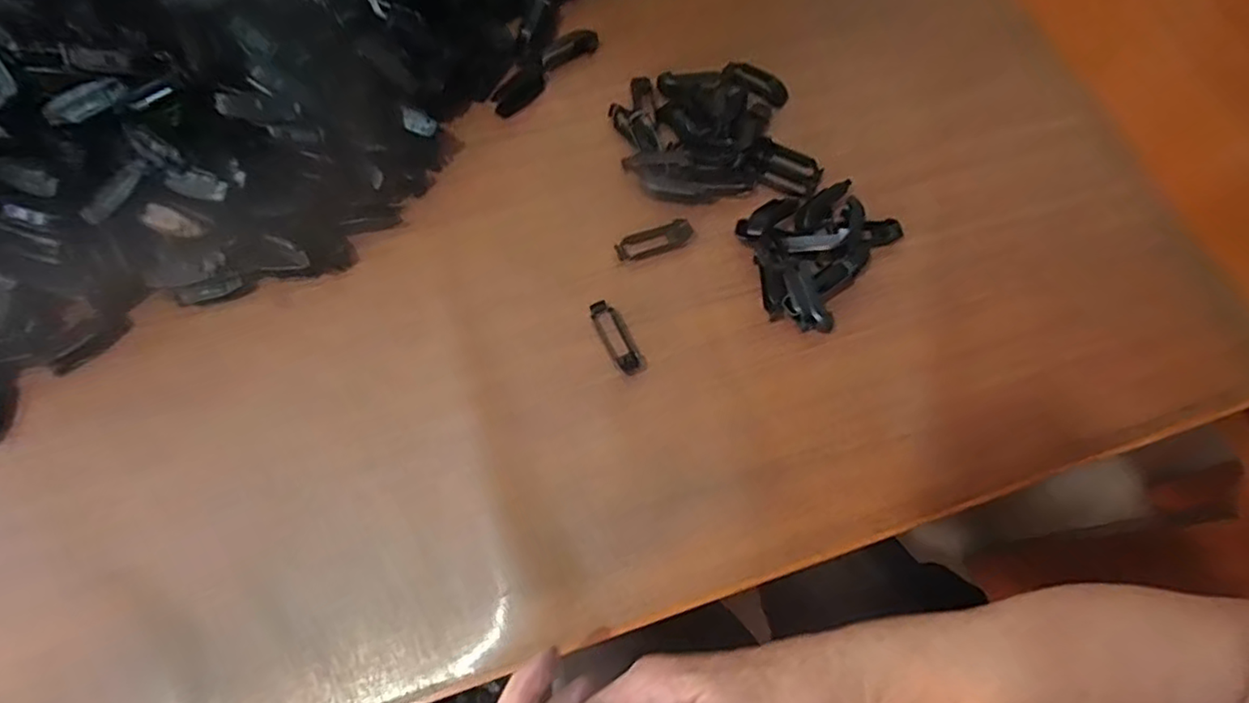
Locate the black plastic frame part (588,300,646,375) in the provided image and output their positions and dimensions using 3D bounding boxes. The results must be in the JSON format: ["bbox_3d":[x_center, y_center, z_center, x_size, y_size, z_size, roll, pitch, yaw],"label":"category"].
[{"bbox_3d":[-0.005,-0.010,0.442,0.019,0.005,0.055,-27,71,-11],"label":"black plastic frame part"}]

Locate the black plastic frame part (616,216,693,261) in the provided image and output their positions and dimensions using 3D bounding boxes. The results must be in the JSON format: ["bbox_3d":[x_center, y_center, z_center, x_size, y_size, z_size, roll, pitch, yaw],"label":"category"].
[{"bbox_3d":[0.022,-0.080,0.464,0.058,0.009,0.017,-17,70,-8],"label":"black plastic frame part"}]

